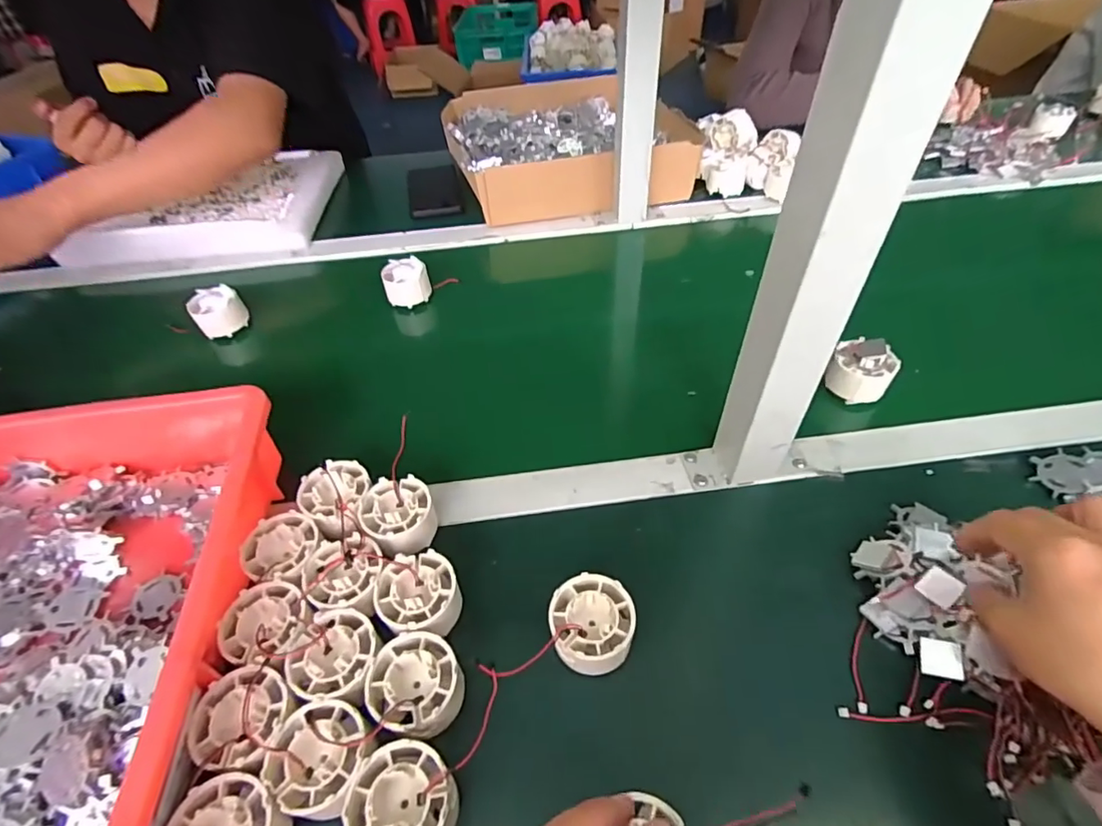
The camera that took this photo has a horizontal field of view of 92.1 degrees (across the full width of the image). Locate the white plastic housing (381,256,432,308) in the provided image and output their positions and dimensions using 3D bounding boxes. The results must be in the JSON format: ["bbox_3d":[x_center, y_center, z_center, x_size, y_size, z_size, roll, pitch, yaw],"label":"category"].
[{"bbox_3d":[-0.169,-0.154,0.624,0.051,0.041,0.049,-17,49,-11],"label":"white plastic housing"}]

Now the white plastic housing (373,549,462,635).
[{"bbox_3d":[-0.086,0.128,0.358,0.050,0.045,0.051,-2,47,2],"label":"white plastic housing"}]

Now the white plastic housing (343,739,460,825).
[{"bbox_3d":[-0.076,0.204,0.277,0.052,0.034,0.050,-2,47,2],"label":"white plastic housing"}]

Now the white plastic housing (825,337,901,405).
[{"bbox_3d":[0.280,-0.040,0.479,0.044,0.044,0.052,-38,55,-26],"label":"white plastic housing"}]

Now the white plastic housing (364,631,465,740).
[{"bbox_3d":[-0.080,0.161,0.315,0.050,0.028,0.055,-2,47,2],"label":"white plastic housing"}]

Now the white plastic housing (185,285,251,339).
[{"bbox_3d":[-0.371,-0.113,0.593,0.052,0.039,0.046,-33,53,-24],"label":"white plastic housing"}]

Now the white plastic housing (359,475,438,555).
[{"bbox_3d":[-0.110,0.082,0.396,0.049,0.041,0.057,-32,53,-23],"label":"white plastic housing"}]

